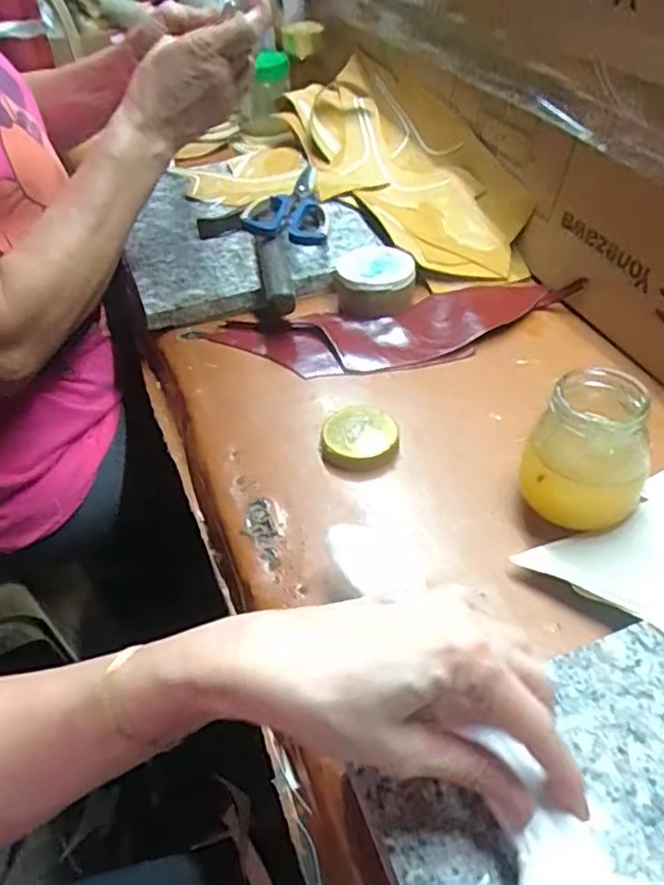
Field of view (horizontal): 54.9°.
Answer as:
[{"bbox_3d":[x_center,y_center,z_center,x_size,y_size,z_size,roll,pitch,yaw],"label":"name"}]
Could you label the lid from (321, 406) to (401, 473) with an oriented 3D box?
[{"bbox_3d":[0.020,-0.004,0.458,0.053,0.018,0.047,1,45,4],"label":"lid"}]

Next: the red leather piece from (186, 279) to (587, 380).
[{"bbox_3d":[0.050,-0.097,0.554,0.319,0.018,0.086,-8,45,-5],"label":"red leather piece"}]

